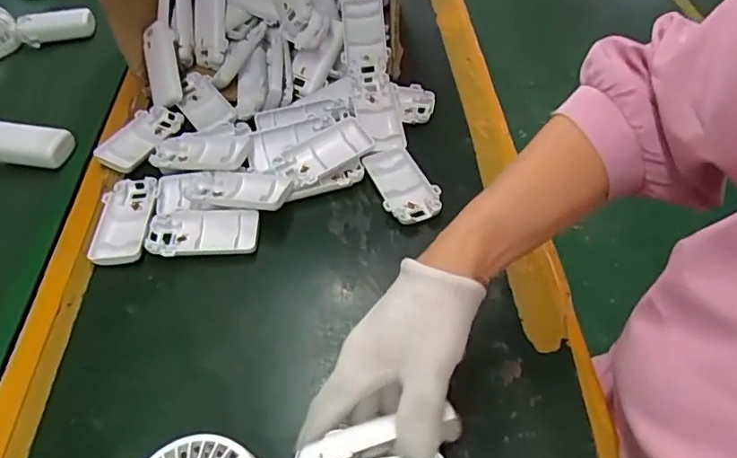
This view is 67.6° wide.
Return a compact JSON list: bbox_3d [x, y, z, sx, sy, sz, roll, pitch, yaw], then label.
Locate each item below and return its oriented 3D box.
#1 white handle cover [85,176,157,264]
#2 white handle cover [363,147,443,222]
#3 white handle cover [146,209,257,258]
[{"bbox_3d":[-0.219,-0.009,0.501,0.046,0.011,0.096,-6,48,1],"label":"white handle cover"},{"bbox_3d":[0.031,-0.042,0.518,0.048,0.016,0.095,-20,50,-11],"label":"white handle cover"},{"bbox_3d":[-0.145,0.003,0.486,0.094,0.010,0.049,-5,48,2],"label":"white handle cover"}]

